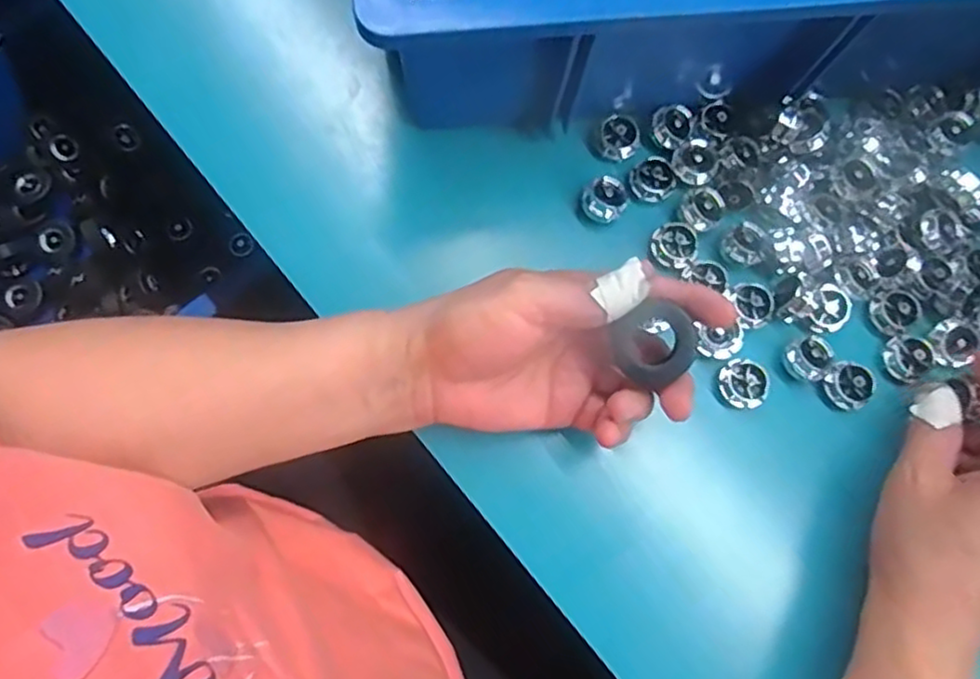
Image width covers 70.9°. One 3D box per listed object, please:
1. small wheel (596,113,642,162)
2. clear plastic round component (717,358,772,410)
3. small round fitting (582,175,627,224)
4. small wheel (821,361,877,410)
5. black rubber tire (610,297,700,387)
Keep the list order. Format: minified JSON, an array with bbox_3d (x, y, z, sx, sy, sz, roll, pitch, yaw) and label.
[{"bbox_3d":[0.071,-0.112,0.380,0.025,0.012,0.022,-23,81,-5],"label":"small wheel"},{"bbox_3d":[0.131,0.023,0.358,0.024,0.014,0.024,0,79,-1],"label":"clear plastic round component"},{"bbox_3d":[0.062,-0.075,0.372,0.022,0.012,0.022,0,79,-1],"label":"small round fitting"},{"bbox_3d":[0.184,0.024,0.354,0.021,0.012,0.023,0,79,-1],"label":"small wheel"},{"bbox_3d":[0.074,0.002,0.305,0.034,0.012,0.033,0,79,-1],"label":"black rubber tire"}]

